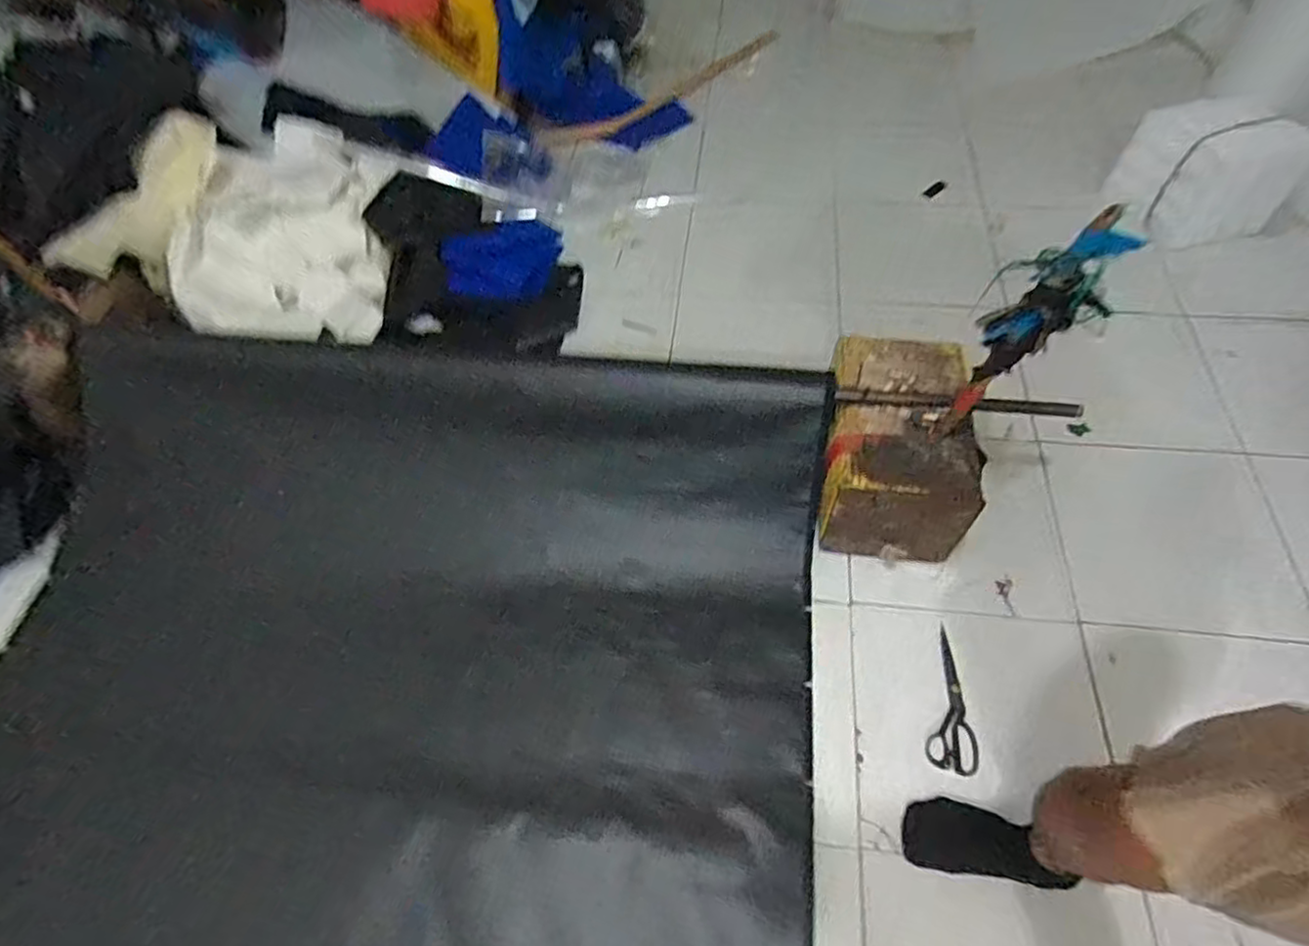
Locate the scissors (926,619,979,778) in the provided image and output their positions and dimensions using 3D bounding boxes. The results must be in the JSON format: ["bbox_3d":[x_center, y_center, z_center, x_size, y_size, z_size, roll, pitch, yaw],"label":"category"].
[{"bbox_3d":[0.516,0.383,1.135,0.079,0.017,0.242,15,59,14],"label":"scissors"}]

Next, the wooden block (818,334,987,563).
[{"bbox_3d":[0.451,-0.052,1.269,0.250,0.251,0.360,4,57,7],"label":"wooden block"}]

